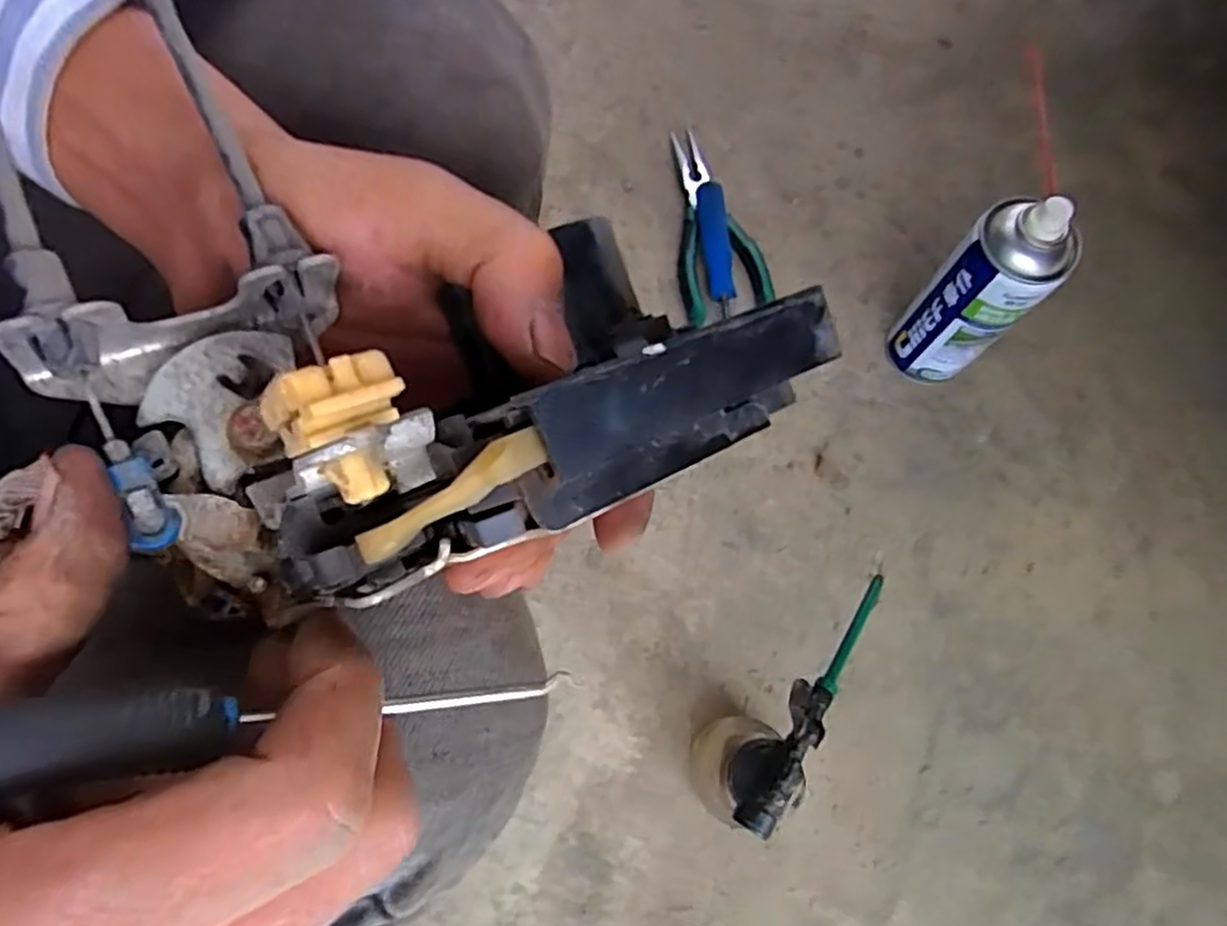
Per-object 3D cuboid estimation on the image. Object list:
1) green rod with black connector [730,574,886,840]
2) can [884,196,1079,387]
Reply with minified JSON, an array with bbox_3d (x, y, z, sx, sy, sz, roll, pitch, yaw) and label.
[{"bbox_3d":[0.110,0.130,0.394,0.026,0.027,0.149,27,75,7],"label":"green rod with black connector"},{"bbox_3d":[0.252,-0.116,0.510,0.066,0.182,0.057,43,78,12],"label":"can"}]

